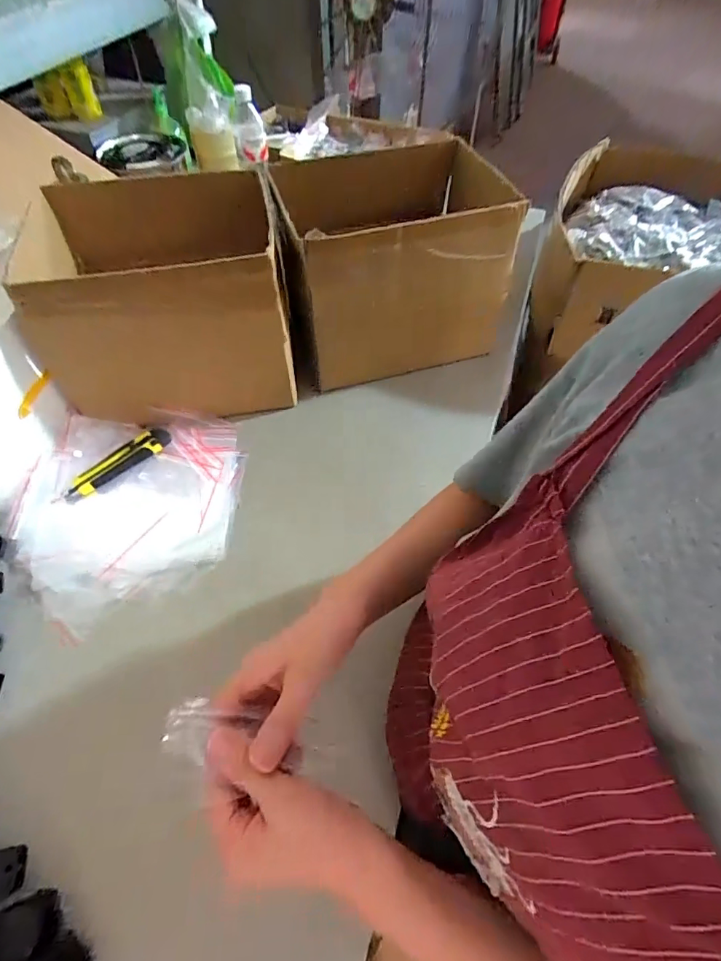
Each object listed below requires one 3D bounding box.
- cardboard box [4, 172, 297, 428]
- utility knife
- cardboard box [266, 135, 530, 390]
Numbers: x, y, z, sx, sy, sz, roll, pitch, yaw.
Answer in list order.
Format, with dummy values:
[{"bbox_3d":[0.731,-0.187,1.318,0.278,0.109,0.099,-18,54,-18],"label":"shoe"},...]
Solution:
[{"bbox_3d":[-0.291,-0.285,0.705,0.329,0.233,0.317,-10,56,-8],"label":"cardboard box"},{"bbox_3d":[-0.339,-0.025,0.654,0.154,0.020,0.039,-34,63,-22],"label":"utility knife"},{"bbox_3d":[0.051,-0.370,0.772,0.320,0.249,0.312,-12,57,-9],"label":"cardboard box"}]

